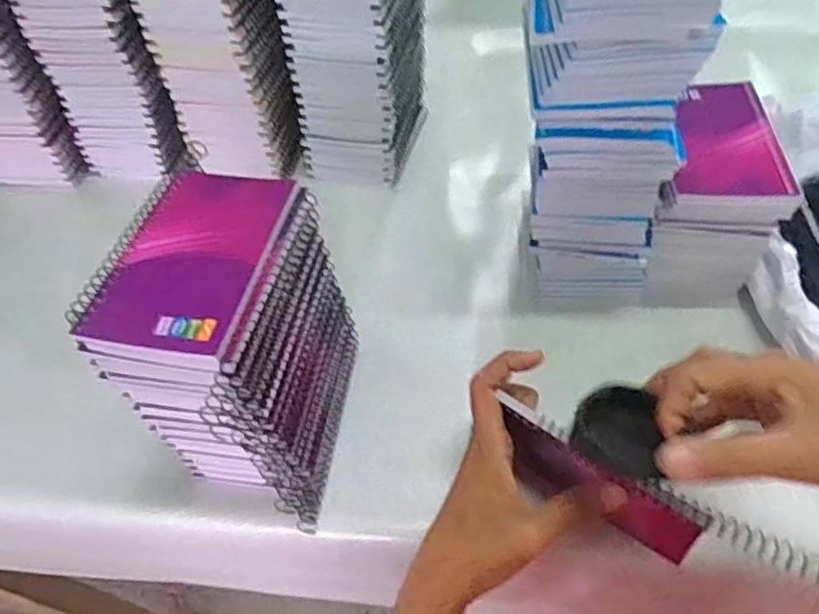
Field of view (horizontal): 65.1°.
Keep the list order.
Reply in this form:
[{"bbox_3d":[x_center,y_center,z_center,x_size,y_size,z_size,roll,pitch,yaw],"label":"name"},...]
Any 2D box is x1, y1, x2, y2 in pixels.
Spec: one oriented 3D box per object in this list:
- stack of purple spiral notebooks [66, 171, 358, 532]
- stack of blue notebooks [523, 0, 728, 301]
[{"bbox_3d":[-0.109,0.028,0.417,0.105,0.169,0.149,4,52,9],"label":"stack of purple spiral notebooks"},{"bbox_3d":[0.129,-0.146,0.442,0.101,0.292,0.123,2,52,7],"label":"stack of blue notebooks"}]

